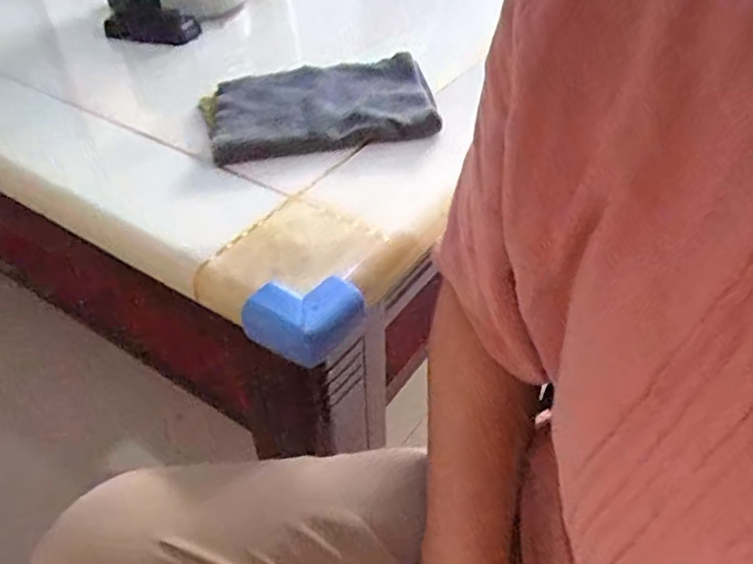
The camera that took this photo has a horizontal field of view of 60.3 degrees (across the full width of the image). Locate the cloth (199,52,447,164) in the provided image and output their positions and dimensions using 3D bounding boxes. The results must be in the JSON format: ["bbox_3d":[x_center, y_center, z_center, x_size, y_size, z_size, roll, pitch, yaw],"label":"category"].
[{"bbox_3d":[-0.054,-0.167,0.605,0.203,0.022,0.140,-10,43,-9],"label":"cloth"}]

